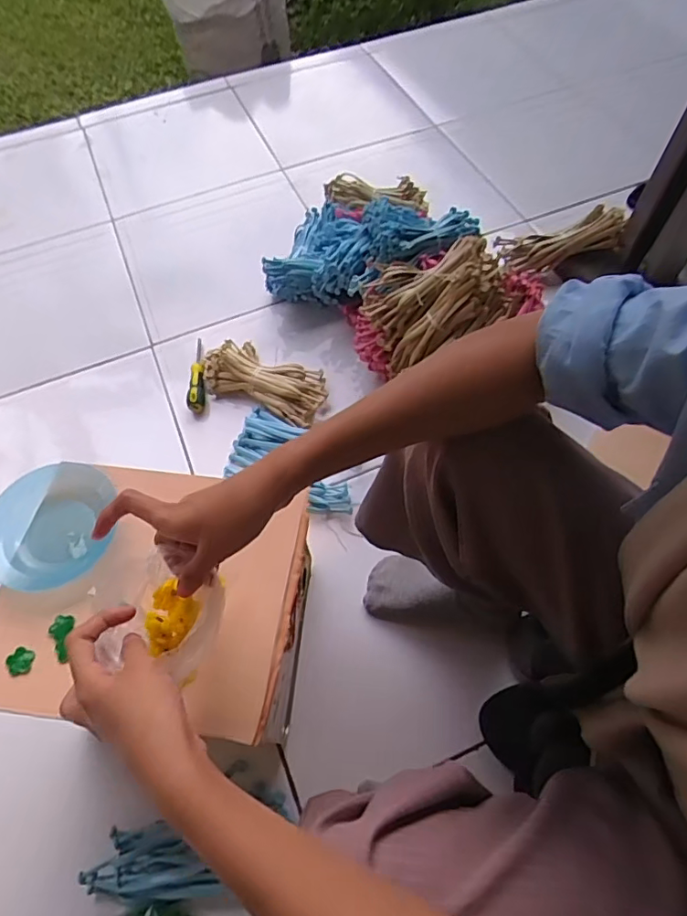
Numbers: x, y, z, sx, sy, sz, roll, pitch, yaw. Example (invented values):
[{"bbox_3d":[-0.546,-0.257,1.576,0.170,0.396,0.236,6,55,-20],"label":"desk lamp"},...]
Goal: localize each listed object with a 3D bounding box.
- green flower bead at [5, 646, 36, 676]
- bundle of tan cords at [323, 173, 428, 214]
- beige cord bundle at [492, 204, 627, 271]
[{"bbox_3d":[-0.289,0.182,0.474,0.021,0.005,0.023,5,62,5],"label":"green flower bead"},{"bbox_3d":[0.063,-0.545,1.093,0.215,0.048,0.066,3,62,4],"label":"bundle of tan cords"},{"bbox_3d":[0.394,-0.395,0.961,0.211,0.064,0.053,-9,58,26],"label":"beige cord bundle"}]

